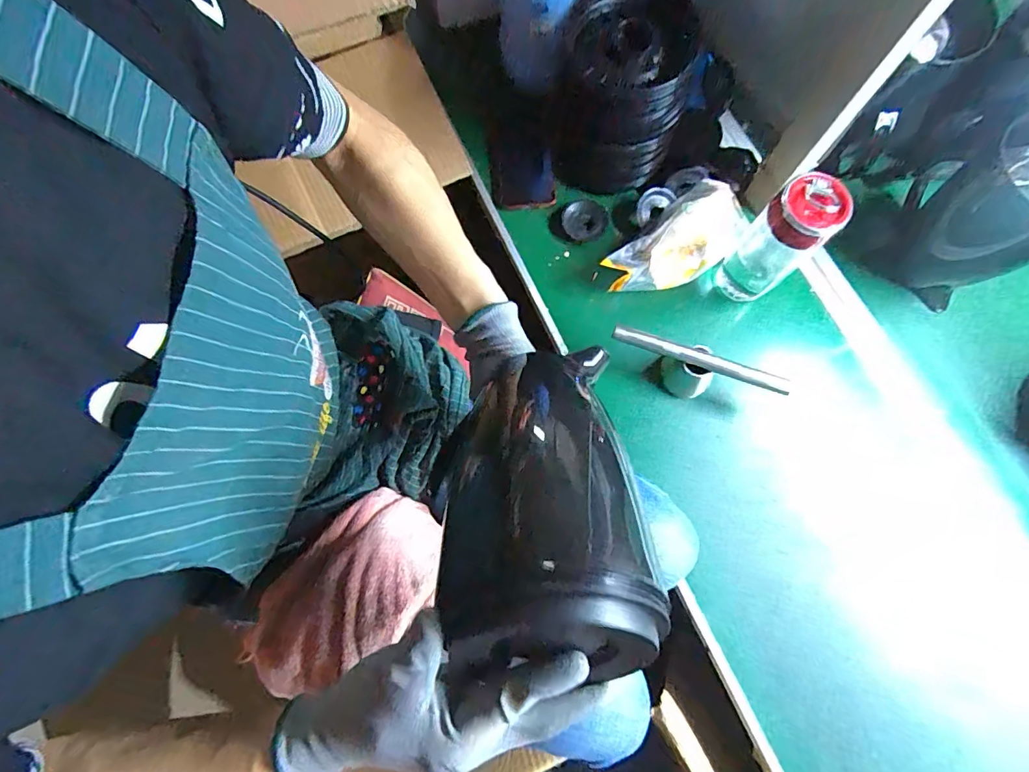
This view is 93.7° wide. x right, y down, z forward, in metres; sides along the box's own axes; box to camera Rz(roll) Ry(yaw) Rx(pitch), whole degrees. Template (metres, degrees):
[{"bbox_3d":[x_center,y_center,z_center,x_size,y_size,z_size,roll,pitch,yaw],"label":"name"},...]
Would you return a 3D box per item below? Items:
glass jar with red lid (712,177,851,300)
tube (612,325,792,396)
[{"bbox_3d":[0.288,-0.153,0.538,0.059,0.172,0.067,-39,80,-11],"label":"glass jar with red lid"},{"bbox_3d":[0.209,-0.030,0.545,0.199,0.020,0.019,19,76,5],"label":"tube"}]

